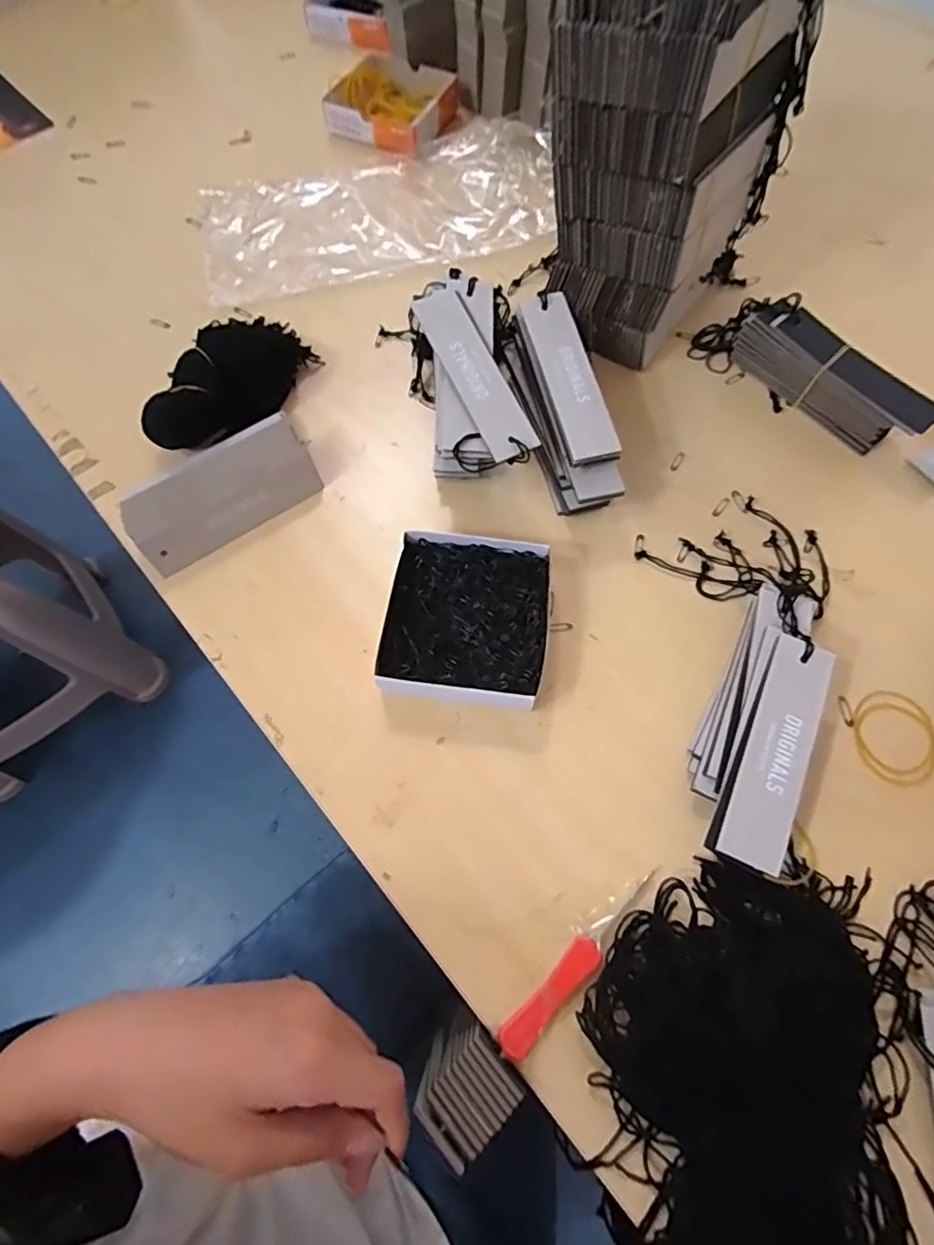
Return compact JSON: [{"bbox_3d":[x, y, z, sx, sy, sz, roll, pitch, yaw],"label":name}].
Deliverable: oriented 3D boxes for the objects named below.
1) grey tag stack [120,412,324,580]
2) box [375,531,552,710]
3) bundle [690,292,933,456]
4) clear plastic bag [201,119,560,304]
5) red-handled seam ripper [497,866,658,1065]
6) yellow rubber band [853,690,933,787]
[{"bbox_3d":[-0.168,-0.089,0.398,0.128,0.041,0.043,-34,70,-13],"label":"grey tag stack"},{"bbox_3d":[0.001,-0.001,0.360,0.098,0.030,0.111,9,67,5],"label":"box"},{"bbox_3d":[0.257,-0.189,0.429,0.041,0.045,0.172,-41,71,-15],"label":"bundle"},{"bbox_3d":[-0.077,-0.390,0.537,0.327,0.024,0.165,-13,66,-4],"label":"clear plastic bag"},{"bbox_3d":[0.058,0.171,0.291,0.015,0.004,0.114,41,73,17],"label":"red-handled seam ripper"},{"bbox_3d":[0.254,0.067,0.337,0.046,0.004,0.055,13,67,7],"label":"yellow rubber band"}]

